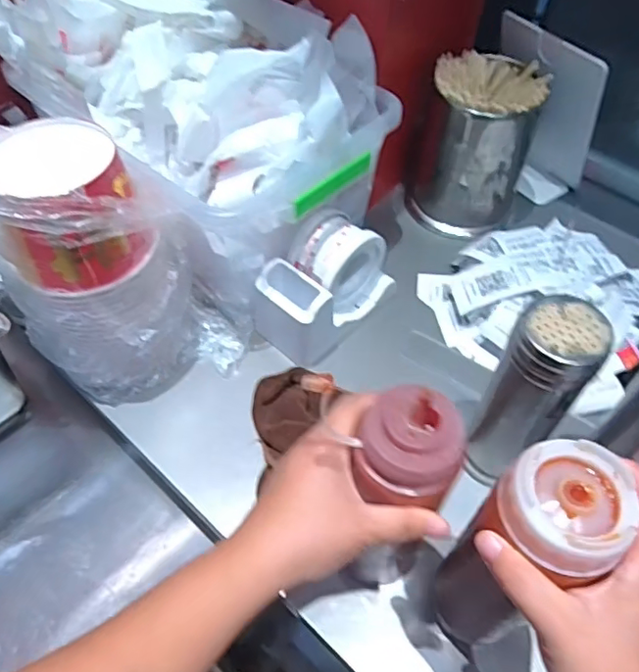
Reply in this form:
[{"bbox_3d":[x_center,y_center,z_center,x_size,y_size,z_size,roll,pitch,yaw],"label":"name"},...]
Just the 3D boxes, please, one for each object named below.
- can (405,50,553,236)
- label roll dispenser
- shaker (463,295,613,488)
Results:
[{"bbox_3d":[0.189,-0.230,0.693,0.126,0.176,0.105,17,55,11],"label":"can"},{"bbox_3d":[0.008,-0.056,0.597,0.083,0.098,0.145,39,62,24],"label":"label roll dispenser"},{"bbox_3d":[0.162,0.050,0.449,0.058,0.180,0.060,36,60,23],"label":"shaker"}]

